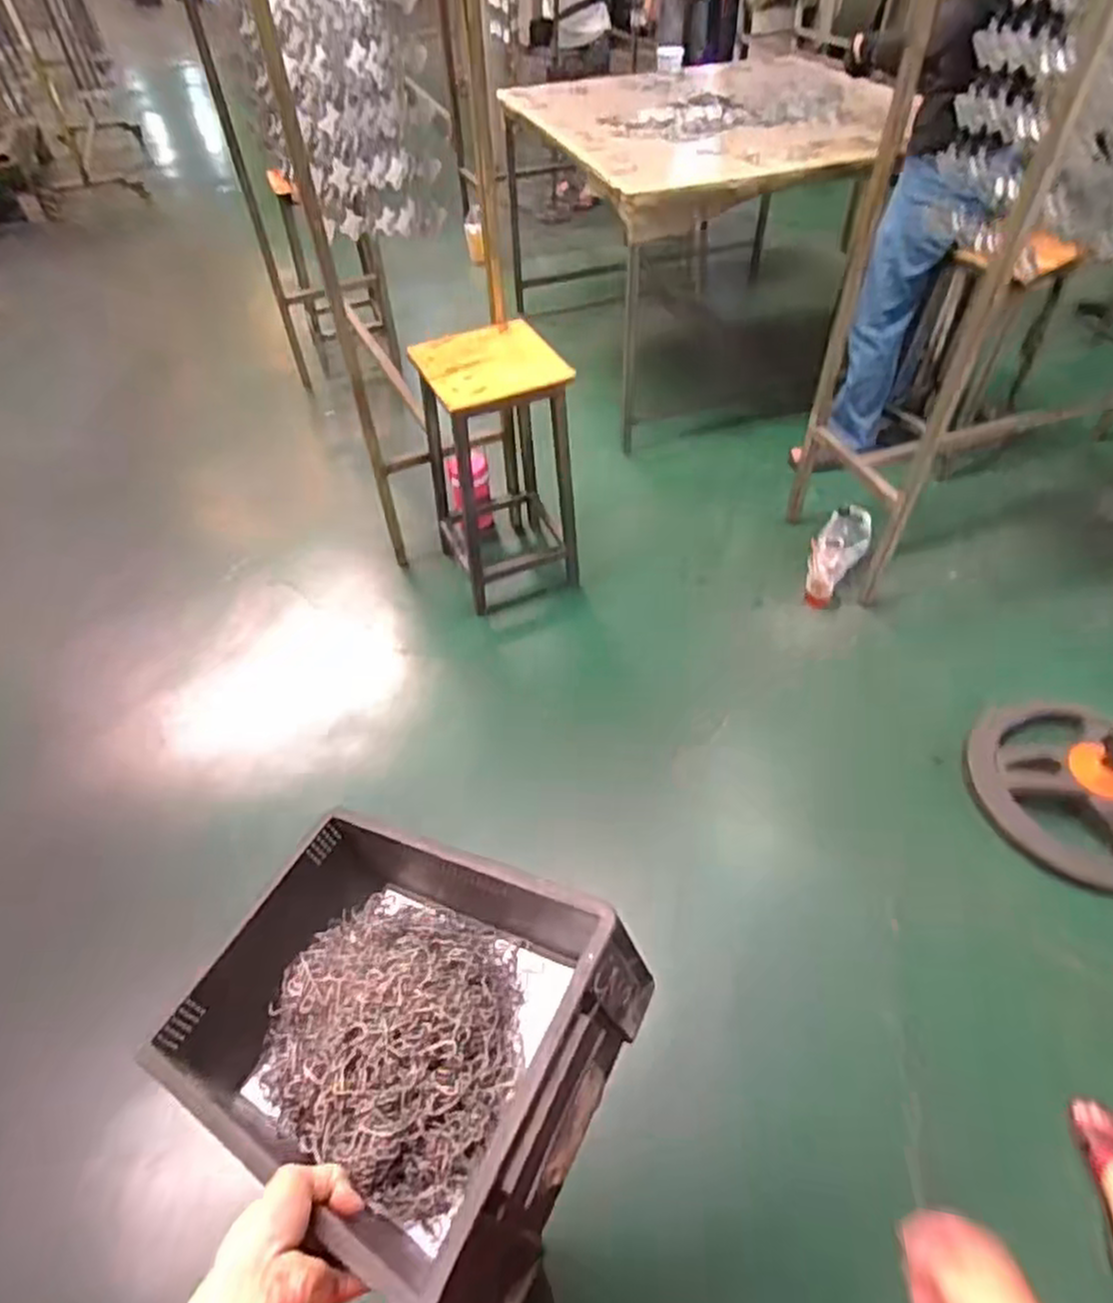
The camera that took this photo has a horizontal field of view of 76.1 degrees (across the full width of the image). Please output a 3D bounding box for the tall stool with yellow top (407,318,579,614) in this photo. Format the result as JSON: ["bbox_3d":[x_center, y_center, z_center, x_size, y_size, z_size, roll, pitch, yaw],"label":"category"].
[{"bbox_3d":[-0.155,-0.480,1.919,0.327,0.665,0.372,-22,53,-15],"label":"tall stool with yellow top"}]

